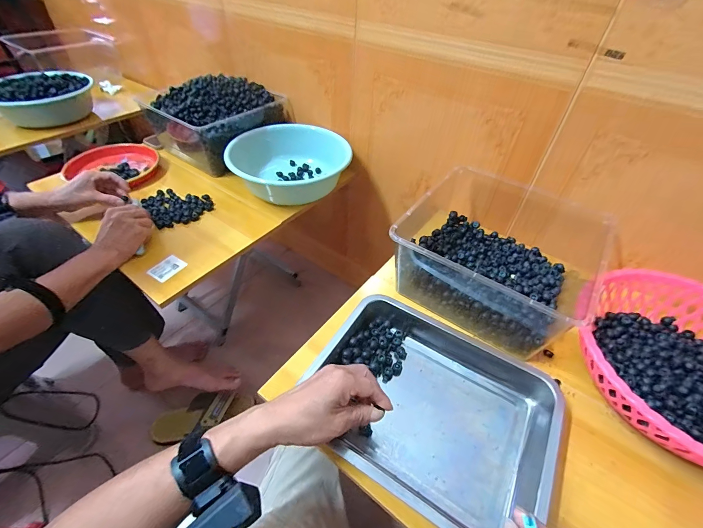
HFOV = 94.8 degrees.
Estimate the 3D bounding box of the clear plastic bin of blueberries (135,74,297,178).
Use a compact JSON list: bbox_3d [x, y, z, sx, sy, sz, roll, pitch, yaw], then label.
[{"bbox_3d":[-0.393,-0.436,0.953,0.361,0.158,0.307,32,52,26],"label":"clear plastic bin of blueberries"}]

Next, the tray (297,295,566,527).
[{"bbox_3d":[0.110,0.186,0.459,0.304,0.059,0.260,24,51,22],"label":"tray"}]

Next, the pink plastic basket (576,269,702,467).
[{"bbox_3d":[0.473,0.153,0.448,0.268,0.100,0.285,1,45,-1],"label":"pink plastic basket"}]

